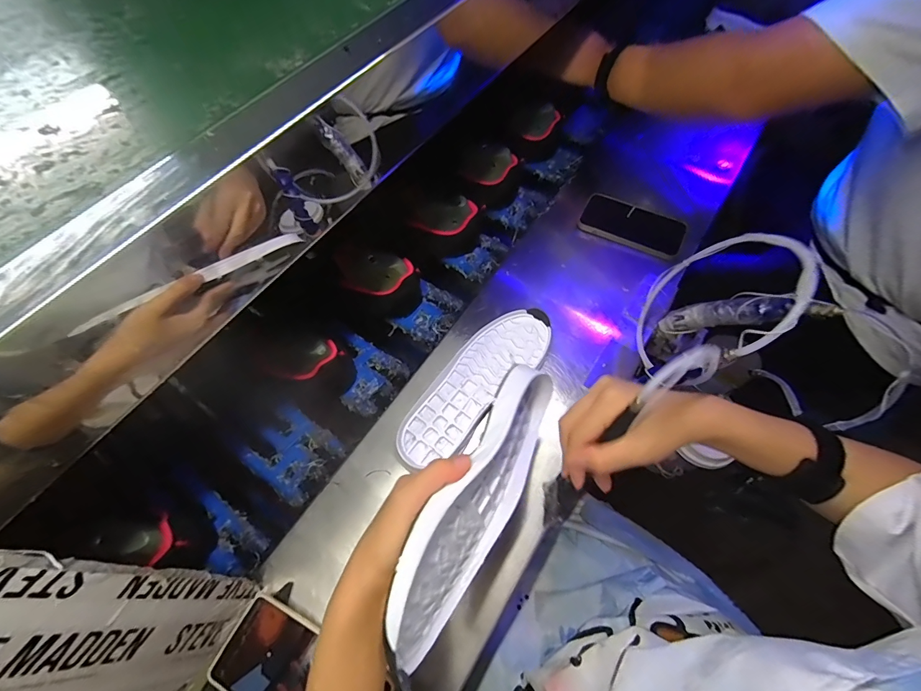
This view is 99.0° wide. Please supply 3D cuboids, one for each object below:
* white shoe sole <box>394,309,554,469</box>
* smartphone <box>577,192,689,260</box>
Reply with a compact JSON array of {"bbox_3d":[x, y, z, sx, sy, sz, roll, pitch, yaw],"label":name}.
[{"bbox_3d":[0.018,0.046,0.524,0.092,0.023,0.258,40,69,22],"label":"white shoe sole"},{"bbox_3d":[0.278,-0.195,0.636,0.160,0.011,0.078,24,75,9],"label":"smartphone"}]

